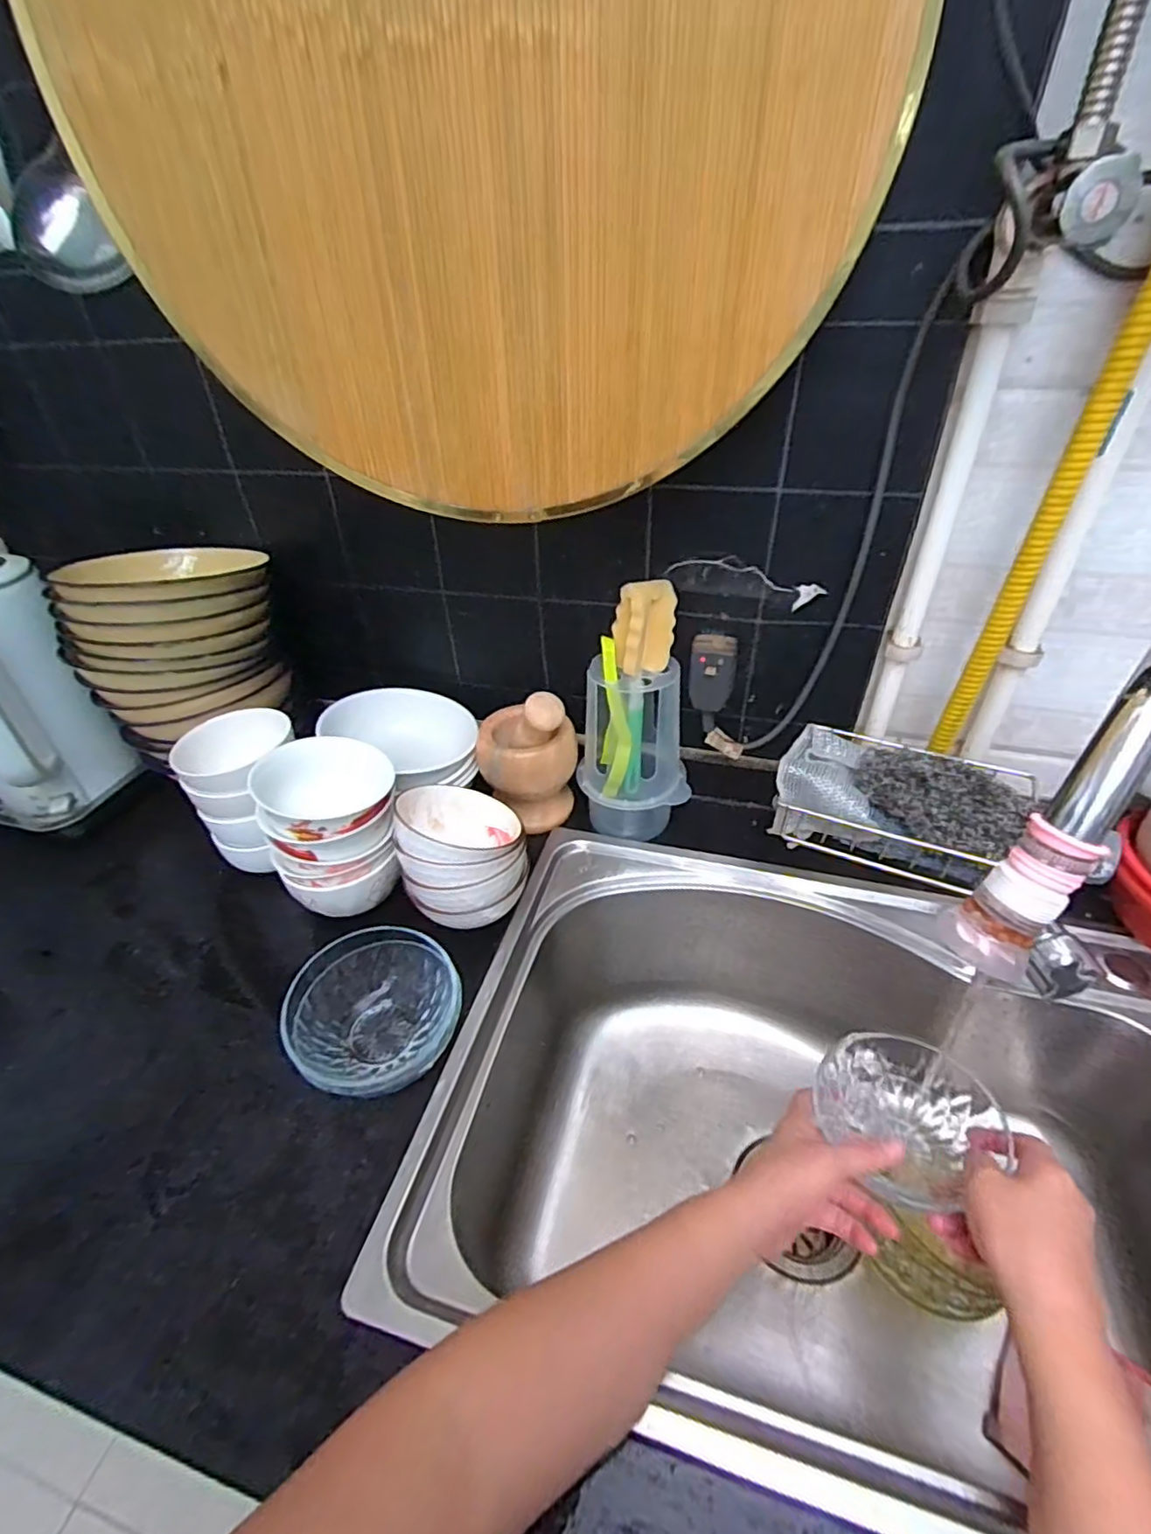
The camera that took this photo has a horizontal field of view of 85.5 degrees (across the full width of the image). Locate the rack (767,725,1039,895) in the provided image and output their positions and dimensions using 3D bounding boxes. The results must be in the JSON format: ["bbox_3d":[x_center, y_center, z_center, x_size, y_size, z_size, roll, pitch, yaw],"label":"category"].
[{"bbox_3d":[0.243,0.024,0.493,0.157,0.065,0.096,13,41,19],"label":"rack"}]

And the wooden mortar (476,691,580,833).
[{"bbox_3d":[-0.051,-0.012,0.661,0.105,0.152,0.085,-4,38,-2],"label":"wooden mortar"}]

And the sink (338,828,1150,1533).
[{"bbox_3d":[0.204,0.307,0.517,0.575,0.207,0.412,9,39,14],"label":"sink"}]

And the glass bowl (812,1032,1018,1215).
[{"bbox_3d":[0.242,0.257,0.460,0.113,0.051,0.104,-9,39,-9],"label":"glass bowl"}]

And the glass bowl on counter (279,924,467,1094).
[{"bbox_3d":[-0.149,0.185,0.475,0.117,0.058,0.122,-2,38,1],"label":"glass bowl on counter"}]

